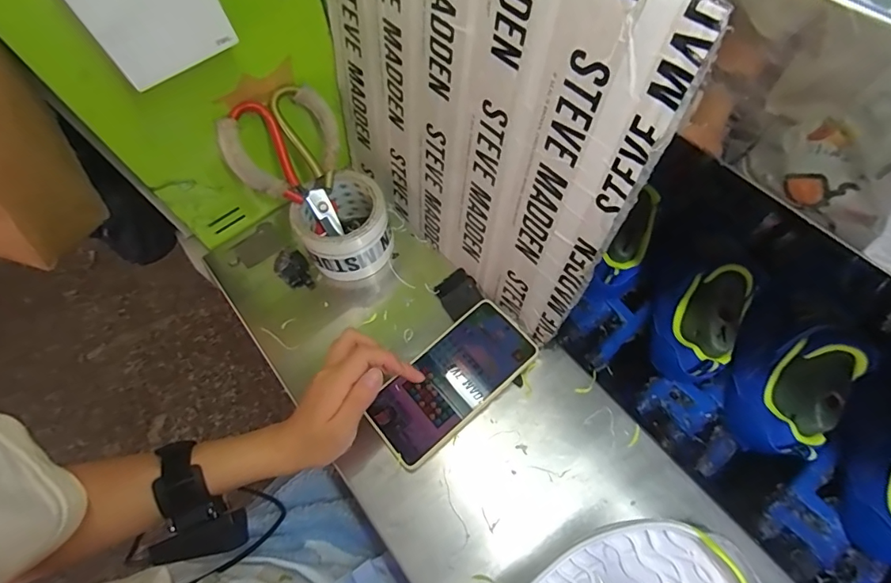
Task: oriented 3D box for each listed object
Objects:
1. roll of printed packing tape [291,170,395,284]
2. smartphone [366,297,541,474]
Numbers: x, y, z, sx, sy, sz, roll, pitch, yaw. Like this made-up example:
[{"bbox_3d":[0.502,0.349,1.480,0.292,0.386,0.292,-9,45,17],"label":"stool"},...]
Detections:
[{"bbox_3d":[-0.109,-0.068,0.503,0.091,0.073,0.088,0,62,1],"label":"roll of printed packing tape"},{"bbox_3d":[0.007,0.087,0.448,0.165,0.011,0.077,-42,69,-12],"label":"smartphone"}]

